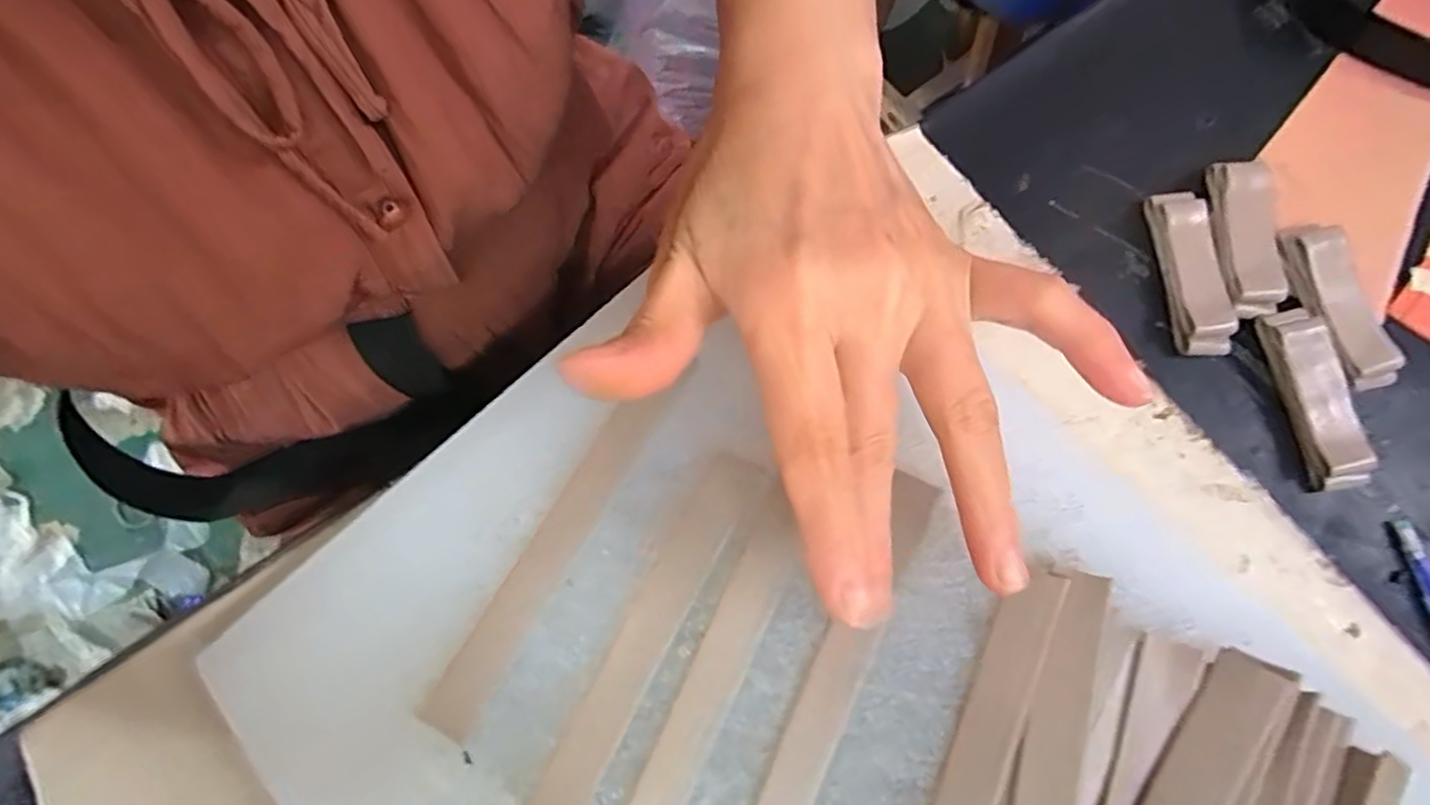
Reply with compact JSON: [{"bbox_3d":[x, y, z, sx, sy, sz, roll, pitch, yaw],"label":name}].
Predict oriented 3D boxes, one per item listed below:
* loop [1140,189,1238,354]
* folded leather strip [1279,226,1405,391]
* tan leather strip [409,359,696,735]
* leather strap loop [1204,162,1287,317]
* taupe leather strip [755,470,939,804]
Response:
[{"bbox_3d":[0.183,-0.051,0.248,0.020,0.011,0.064,-6,75,4],"label":"loop"},{"bbox_3d":[0.232,-0.037,0.237,0.021,0.009,0.063,-13,75,2],"label":"folded leather strip"},{"bbox_3d":[-0.050,0.044,0.204,0.016,0.004,0.129,30,81,12],"label":"tan leather strip"},{"bbox_3d":[0.206,-0.065,0.247,0.022,0.010,0.061,5,76,7],"label":"leather strap loop"},{"bbox_3d":[0.033,0.083,0.187,0.014,0.004,0.131,24,80,10],"label":"taupe leather strip"}]

